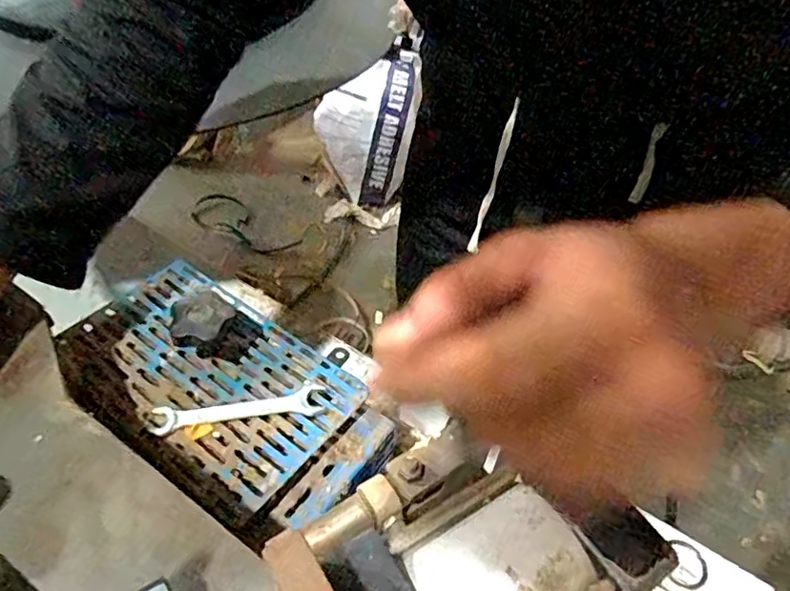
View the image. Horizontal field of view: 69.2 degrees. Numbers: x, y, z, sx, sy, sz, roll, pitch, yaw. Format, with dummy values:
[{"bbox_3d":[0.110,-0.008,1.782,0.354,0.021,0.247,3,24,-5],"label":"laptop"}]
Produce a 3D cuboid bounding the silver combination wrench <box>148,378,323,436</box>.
[{"bbox_3d":[-0.110,0.079,0.402,0.115,0.008,0.026,-5,46,-10],"label":"silver combination wrench"}]

